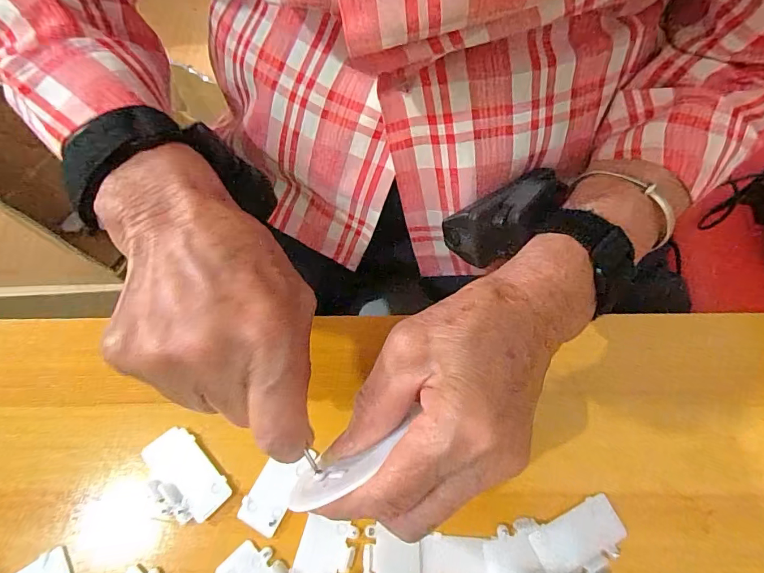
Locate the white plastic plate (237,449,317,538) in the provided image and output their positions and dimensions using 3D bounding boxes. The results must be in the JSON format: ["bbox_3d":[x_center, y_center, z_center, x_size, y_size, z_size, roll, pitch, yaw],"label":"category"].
[{"bbox_3d":[-0.058,0.109,0.235,0.024,0.004,0.047,28,72,12],"label":"white plastic plate"}]

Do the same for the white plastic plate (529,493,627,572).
[{"bbox_3d":[0.103,0.131,0.222,0.047,0.004,0.027,-24,70,-7],"label":"white plastic plate"}]

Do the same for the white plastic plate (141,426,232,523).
[{"bbox_3d":[-0.110,0.104,0.236,0.032,0.007,0.051,-43,74,-13],"label":"white plastic plate"}]

